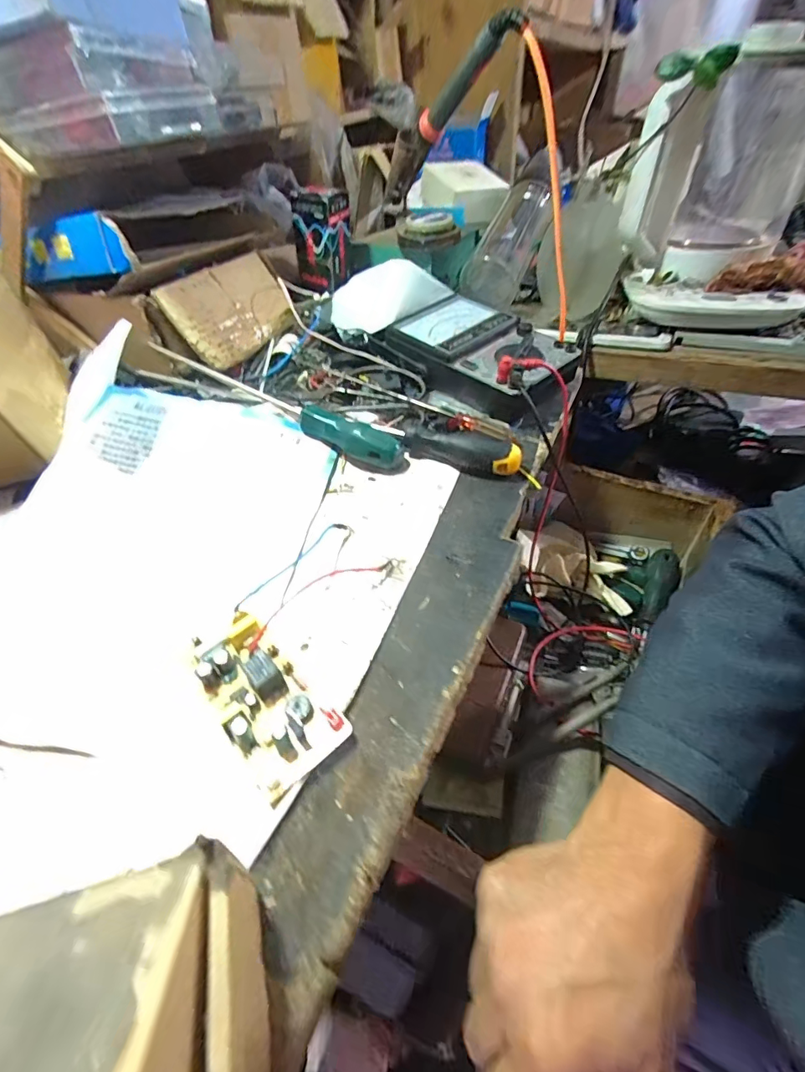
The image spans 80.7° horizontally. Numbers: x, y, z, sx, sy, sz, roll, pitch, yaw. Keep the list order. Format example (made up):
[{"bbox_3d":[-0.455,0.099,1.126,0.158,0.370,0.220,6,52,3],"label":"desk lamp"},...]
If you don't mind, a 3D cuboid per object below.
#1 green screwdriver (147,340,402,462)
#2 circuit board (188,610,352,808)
[{"bbox_3d":[-0.118,-0.125,0.428,0.262,0.023,0.029,26,52,18],"label":"green screwdriver"},{"bbox_3d":[-0.077,0.082,0.252,0.048,0.014,0.102,-36,52,-28],"label":"circuit board"}]

